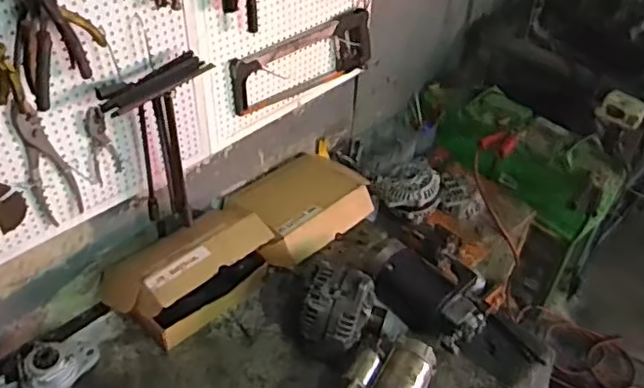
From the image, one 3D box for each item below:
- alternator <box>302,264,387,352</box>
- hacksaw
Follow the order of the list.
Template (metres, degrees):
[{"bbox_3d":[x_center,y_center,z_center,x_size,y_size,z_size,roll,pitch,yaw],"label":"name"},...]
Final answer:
[{"bbox_3d":[0.042,0.232,1.177,0.145,0.151,0.126,15,44,13],"label":"alternator"},{"bbox_3d":[-0.028,-0.289,1.349,0.050,0.160,0.434,35,51,30],"label":"hacksaw"}]

